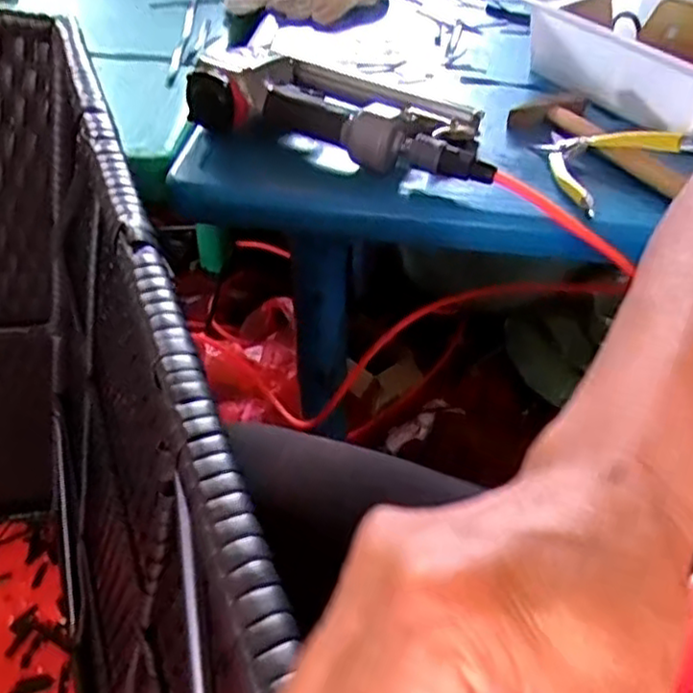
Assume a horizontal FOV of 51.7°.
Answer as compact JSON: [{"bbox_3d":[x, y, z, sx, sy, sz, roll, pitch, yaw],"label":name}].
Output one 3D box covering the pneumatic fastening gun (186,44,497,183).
[{"bbox_3d":[0.006,-0.223,0.675,0.283,0.067,0.137,14,42,11],"label":"pneumatic fastening gun"}]

